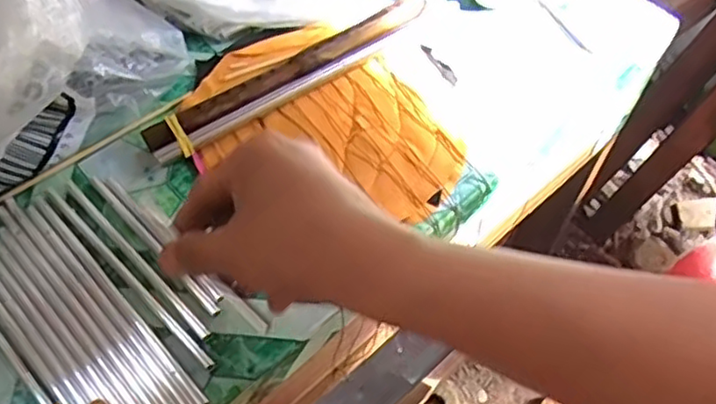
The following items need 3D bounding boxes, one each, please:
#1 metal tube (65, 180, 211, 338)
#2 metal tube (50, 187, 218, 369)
[{"bbox_3d":[-0.133,0.031,0.402,0.006,0.004,0.139,-40,68,-22],"label":"metal tube"},{"bbox_3d":[-0.136,0.041,0.395,0.156,0.004,0.006,41,67,20],"label":"metal tube"}]

